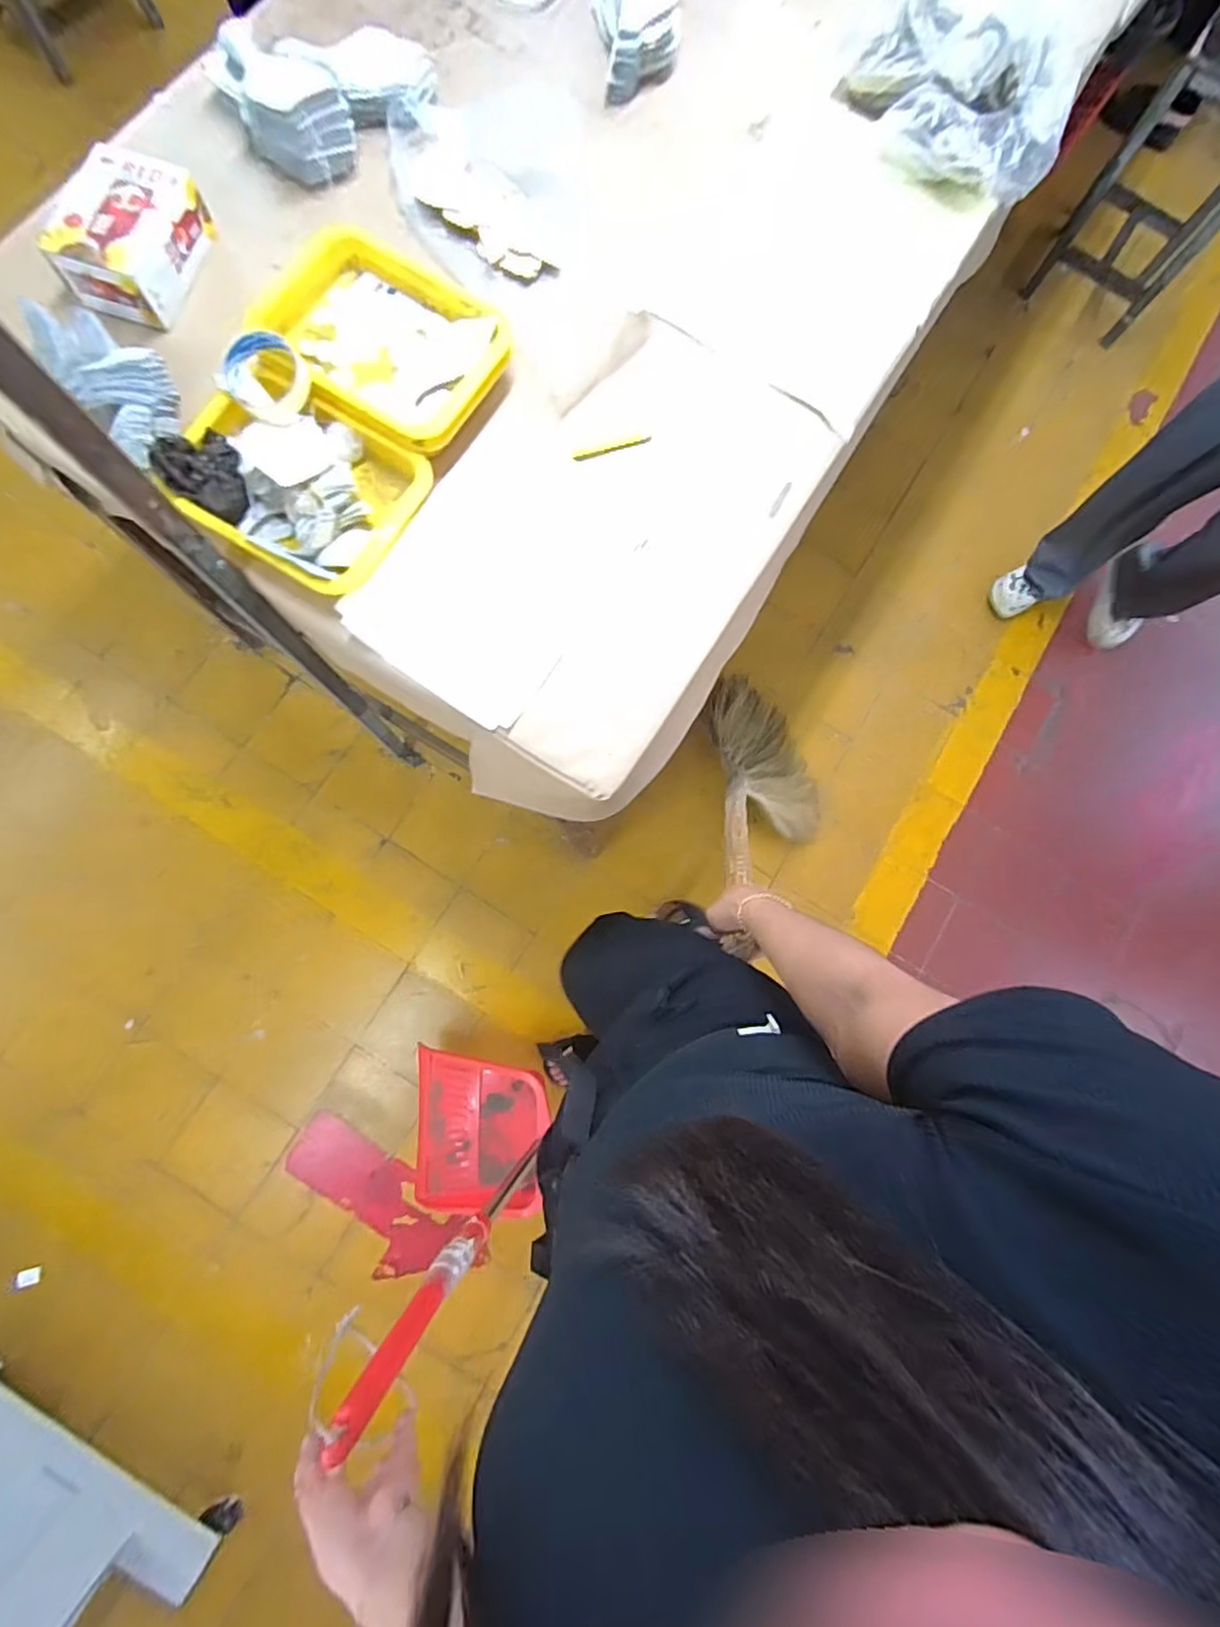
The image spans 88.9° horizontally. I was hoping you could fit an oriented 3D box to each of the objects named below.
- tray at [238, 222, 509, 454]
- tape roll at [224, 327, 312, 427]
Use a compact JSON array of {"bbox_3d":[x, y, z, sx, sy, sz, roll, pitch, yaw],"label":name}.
[{"bbox_3d":[-0.261,-0.543,0.722,0.256,0.043,0.198,28,80,1],"label":"tray"},{"bbox_3d":[-0.376,-0.479,0.683,0.091,0.034,0.101,-33,84,-8],"label":"tape roll"}]

